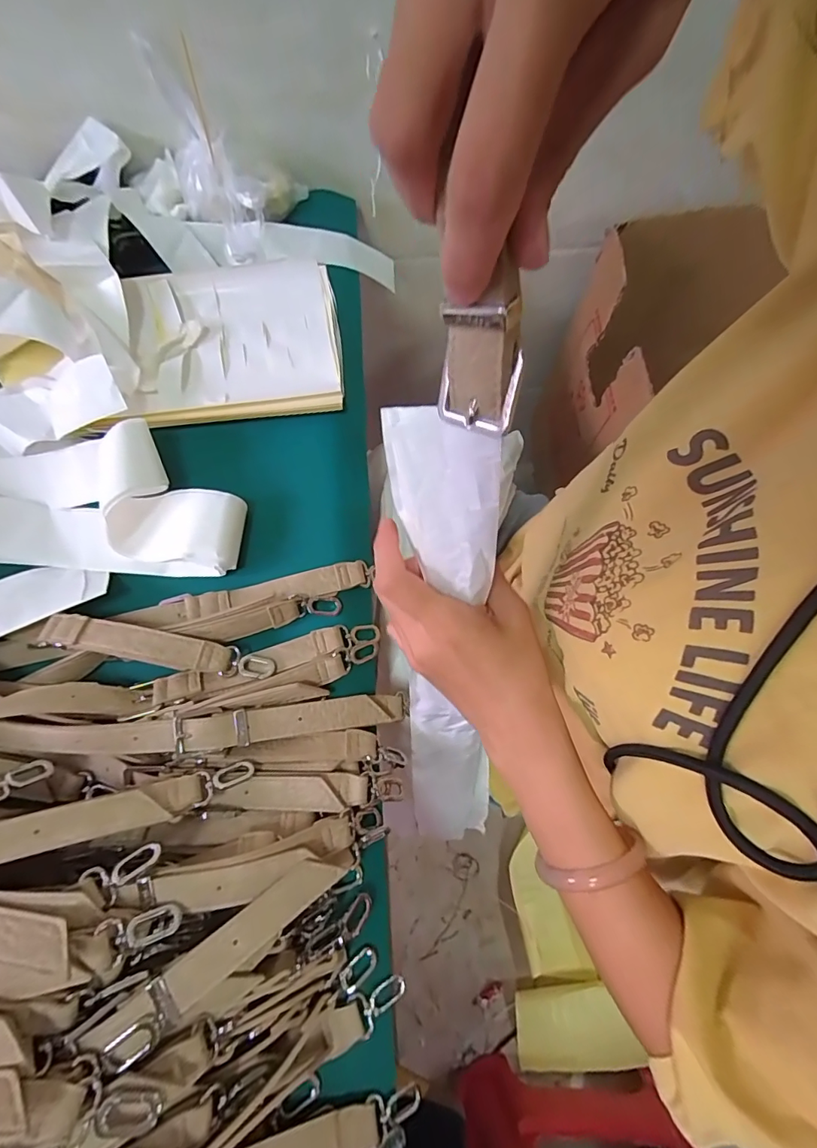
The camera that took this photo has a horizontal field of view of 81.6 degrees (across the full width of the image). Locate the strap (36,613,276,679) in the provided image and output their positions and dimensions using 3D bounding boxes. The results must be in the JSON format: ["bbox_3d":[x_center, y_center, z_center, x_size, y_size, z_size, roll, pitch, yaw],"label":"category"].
[{"bbox_3d":[-0.201,0.058,0.375,0.177,0.026,0.025,9,72,3],"label":"strap"}]

